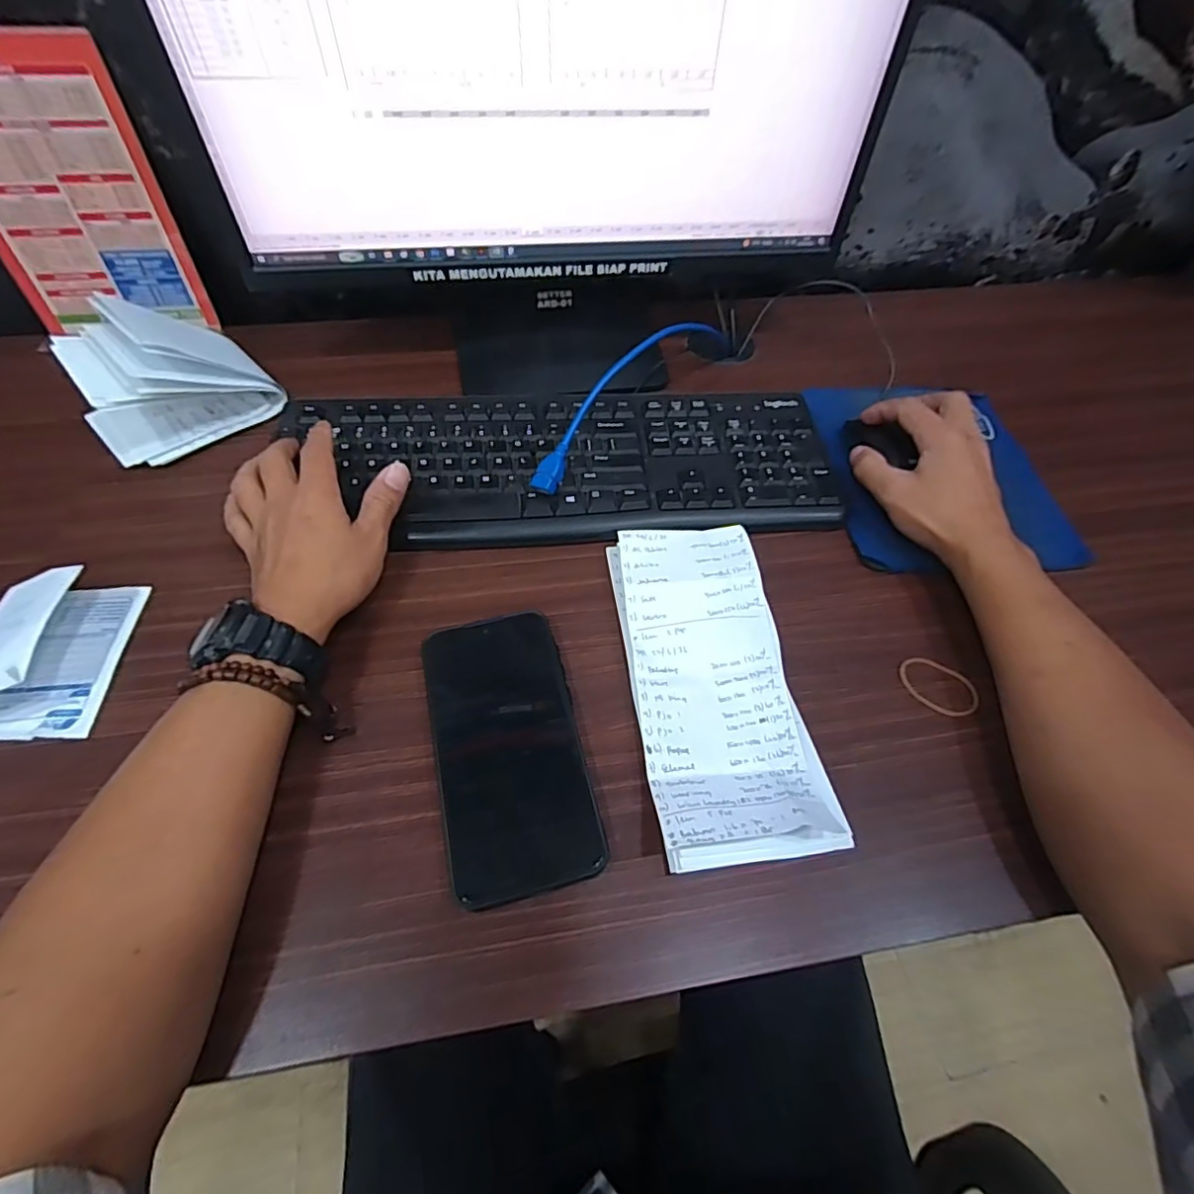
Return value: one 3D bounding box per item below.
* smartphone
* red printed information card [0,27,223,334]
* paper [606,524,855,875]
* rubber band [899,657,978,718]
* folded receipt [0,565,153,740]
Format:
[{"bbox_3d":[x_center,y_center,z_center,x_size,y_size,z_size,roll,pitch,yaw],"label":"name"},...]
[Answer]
[{"bbox_3d":[-0.051,0.084,0.340,0.080,0.013,0.157,-12,60,-10],"label":"smartphone"},{"bbox_3d":[-0.440,-0.330,0.488,0.149,0.203,0.007,-7,47,-7],"label":"red printed information card"},{"bbox_3d":[0.070,0.043,0.353,0.097,0.040,0.212,-6,59,-6],"label":"paper"},{"bbox_3d":[0.216,0.057,0.373,0.048,0.004,0.033,30,62,15],"label":"rubber band"},{"bbox_3d":[-0.337,0.029,0.347,0.085,0.043,0.106,-3,59,-5],"label":"folded receipt"}]

